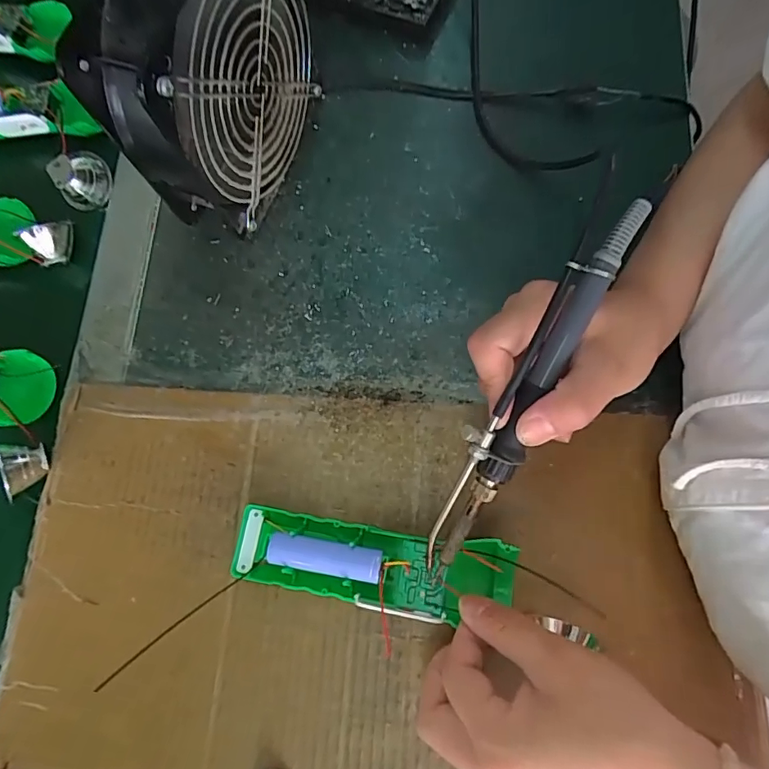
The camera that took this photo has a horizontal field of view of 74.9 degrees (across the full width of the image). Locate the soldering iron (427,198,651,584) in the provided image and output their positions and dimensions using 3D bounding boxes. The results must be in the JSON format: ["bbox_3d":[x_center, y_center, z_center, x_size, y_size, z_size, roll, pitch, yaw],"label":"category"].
[{"bbox_3d":[0.066,0.005,0.239,0.028,0.021,0.195,28,100,8],"label":"soldering iron"}]

